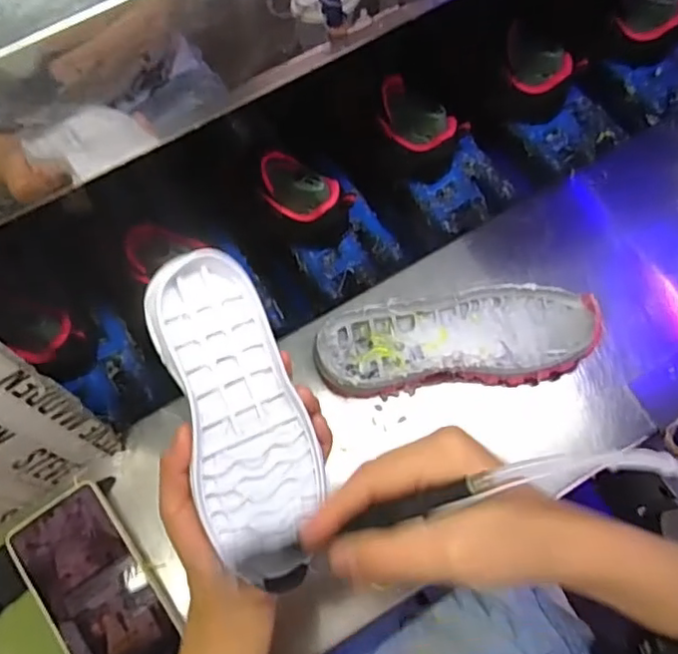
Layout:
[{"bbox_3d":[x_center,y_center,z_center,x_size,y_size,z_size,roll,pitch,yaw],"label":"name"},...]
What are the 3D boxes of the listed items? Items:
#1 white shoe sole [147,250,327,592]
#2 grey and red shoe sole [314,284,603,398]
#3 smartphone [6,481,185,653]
[{"bbox_3d":[-0.059,0.054,0.369,0.071,0.032,0.198,-17,88,-4],"label":"white shoe sole"},{"bbox_3d":[0.102,0.008,0.535,0.246,0.041,0.084,-8,64,3],"label":"grey and red shoe sole"},{"bbox_3d":[-0.187,0.207,0.475,0.082,0.014,0.164,-36,66,-11],"label":"smartphone"}]

